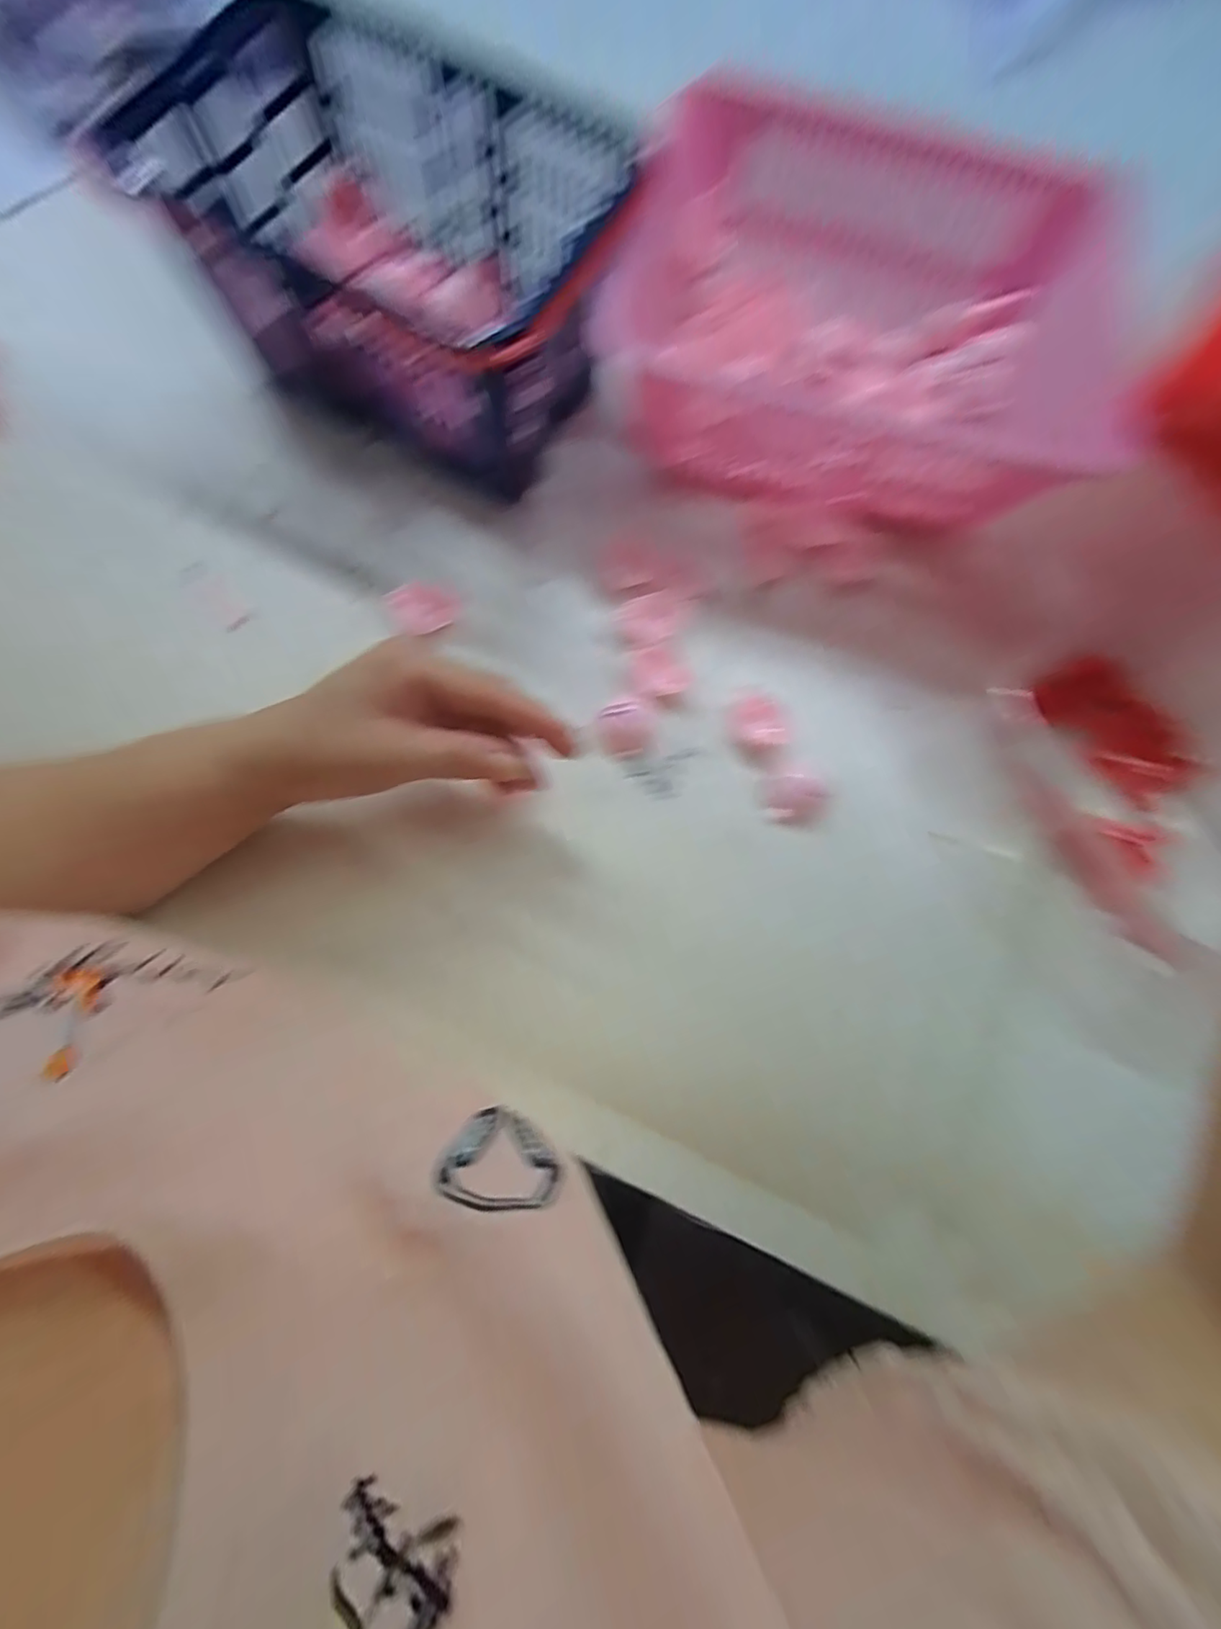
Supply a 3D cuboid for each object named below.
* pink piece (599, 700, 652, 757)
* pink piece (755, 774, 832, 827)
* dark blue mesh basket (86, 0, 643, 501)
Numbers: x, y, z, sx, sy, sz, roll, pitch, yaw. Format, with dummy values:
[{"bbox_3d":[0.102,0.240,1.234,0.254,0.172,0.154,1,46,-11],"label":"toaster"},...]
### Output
[{"bbox_3d":[0.009,-0.048,0.321,0.030,0.011,0.030,0,78,-2],"label":"pink piece"},{"bbox_3d":[0.103,-0.009,0.319,0.036,0.013,0.028,1,78,-1],"label":"pink piece"},{"bbox_3d":[-0.114,-0.305,0.325,0.226,0.110,0.163,27,79,4],"label":"dark blue mesh basket"}]

